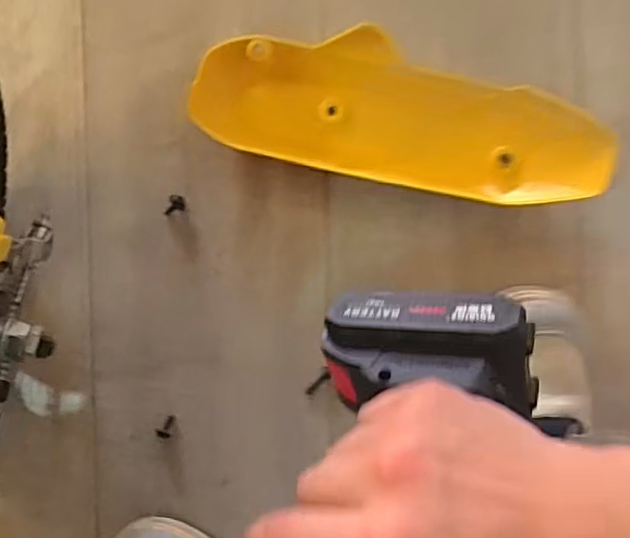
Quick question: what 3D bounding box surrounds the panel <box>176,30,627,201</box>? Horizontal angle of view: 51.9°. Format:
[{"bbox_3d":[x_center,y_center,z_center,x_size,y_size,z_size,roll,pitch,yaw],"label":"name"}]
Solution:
[{"bbox_3d":[0.062,-0.118,0.496,0.311,0.047,0.106,13,94,4],"label":"panel"}]

